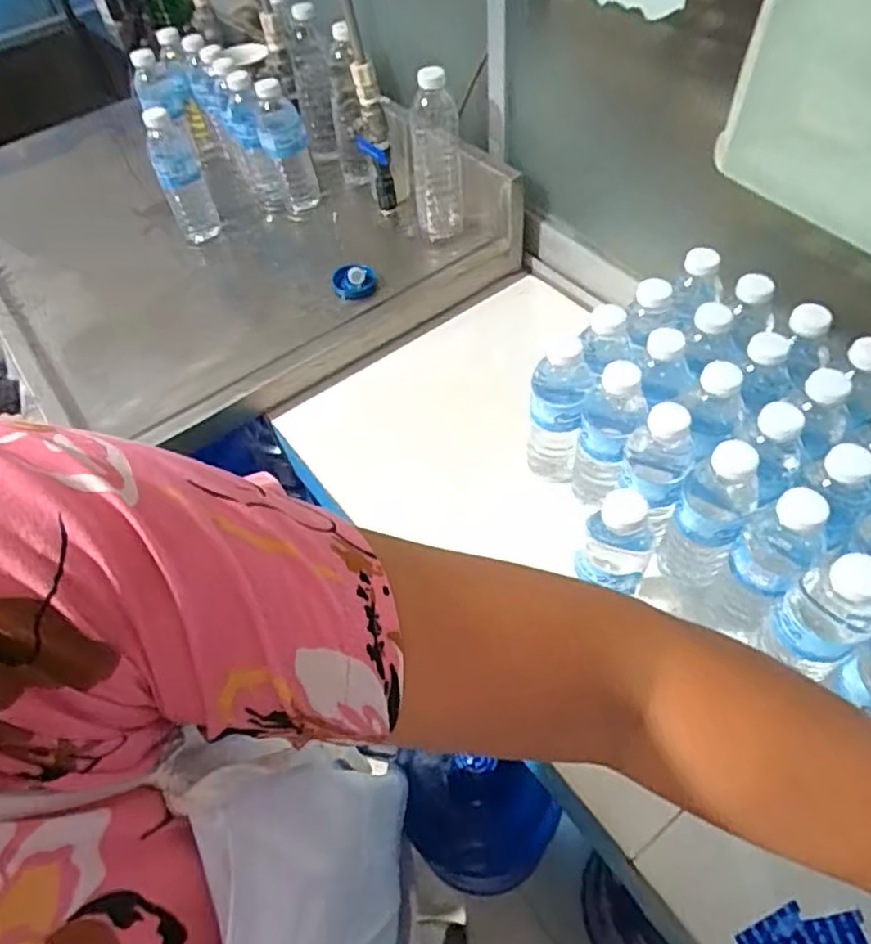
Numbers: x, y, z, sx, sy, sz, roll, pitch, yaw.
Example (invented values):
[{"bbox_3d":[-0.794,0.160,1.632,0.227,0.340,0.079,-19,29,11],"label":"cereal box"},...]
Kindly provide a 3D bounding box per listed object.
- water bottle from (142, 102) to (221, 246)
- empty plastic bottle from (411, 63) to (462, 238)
[{"bbox_3d":[-0.350,-0.404,0.893,0.058,0.151,0.072,-22,55,-11],"label":"water bottle"},{"bbox_3d":[0.001,-0.410,0.834,0.061,0.198,0.072,-3,53,3],"label":"empty plastic bottle"}]

